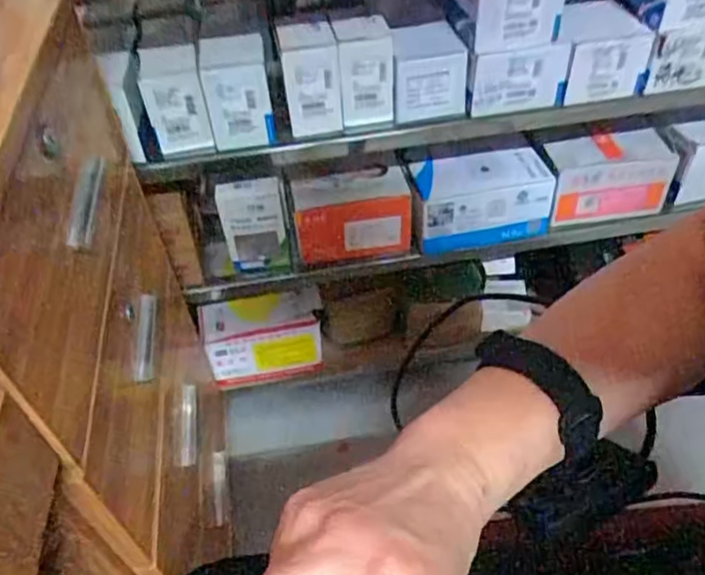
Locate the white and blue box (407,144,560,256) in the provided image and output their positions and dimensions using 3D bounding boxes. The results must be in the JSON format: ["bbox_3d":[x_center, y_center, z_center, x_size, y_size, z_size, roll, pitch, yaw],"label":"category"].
[{"bbox_3d":[0.187,-0.126,0.909,0.184,0.111,0.082,-8,46,-4],"label":"white and blue box"}]

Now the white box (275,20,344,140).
[{"bbox_3d":[-0.049,-0.250,0.736,0.063,0.115,0.059,-9,46,-5],"label":"white box"}]

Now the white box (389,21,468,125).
[{"bbox_3d":[0.092,-0.270,0.770,0.086,0.087,0.083,-5,46,-1],"label":"white box"}]

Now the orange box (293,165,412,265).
[{"bbox_3d":[0.001,-0.103,0.901,0.161,0.102,0.080,-5,46,-1],"label":"orange box"}]

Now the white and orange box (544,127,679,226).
[{"bbox_3d":[0.370,-0.167,0.923,0.182,0.108,0.085,-11,46,-7],"label":"white and orange box"}]

